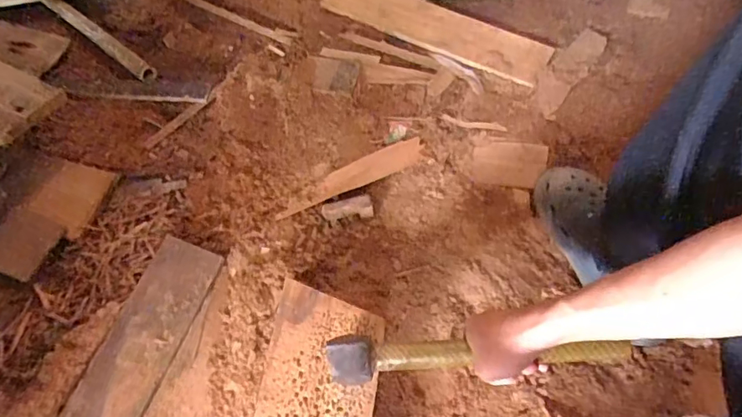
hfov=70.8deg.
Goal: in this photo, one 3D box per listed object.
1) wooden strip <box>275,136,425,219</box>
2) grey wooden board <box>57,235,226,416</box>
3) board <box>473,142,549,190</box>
[{"bbox_3d":[-0.028,-0.050,0.772,0.233,0.005,0.043,-23,63,-12],"label":"wooden strip"},{"bbox_3d":[-0.315,0.247,0.585,0.088,0.019,0.475,18,63,11],"label":"grey wooden board"},{"bbox_3d":[0.207,-0.067,0.785,0.107,0.012,0.080,10,61,6],"label":"board"}]

